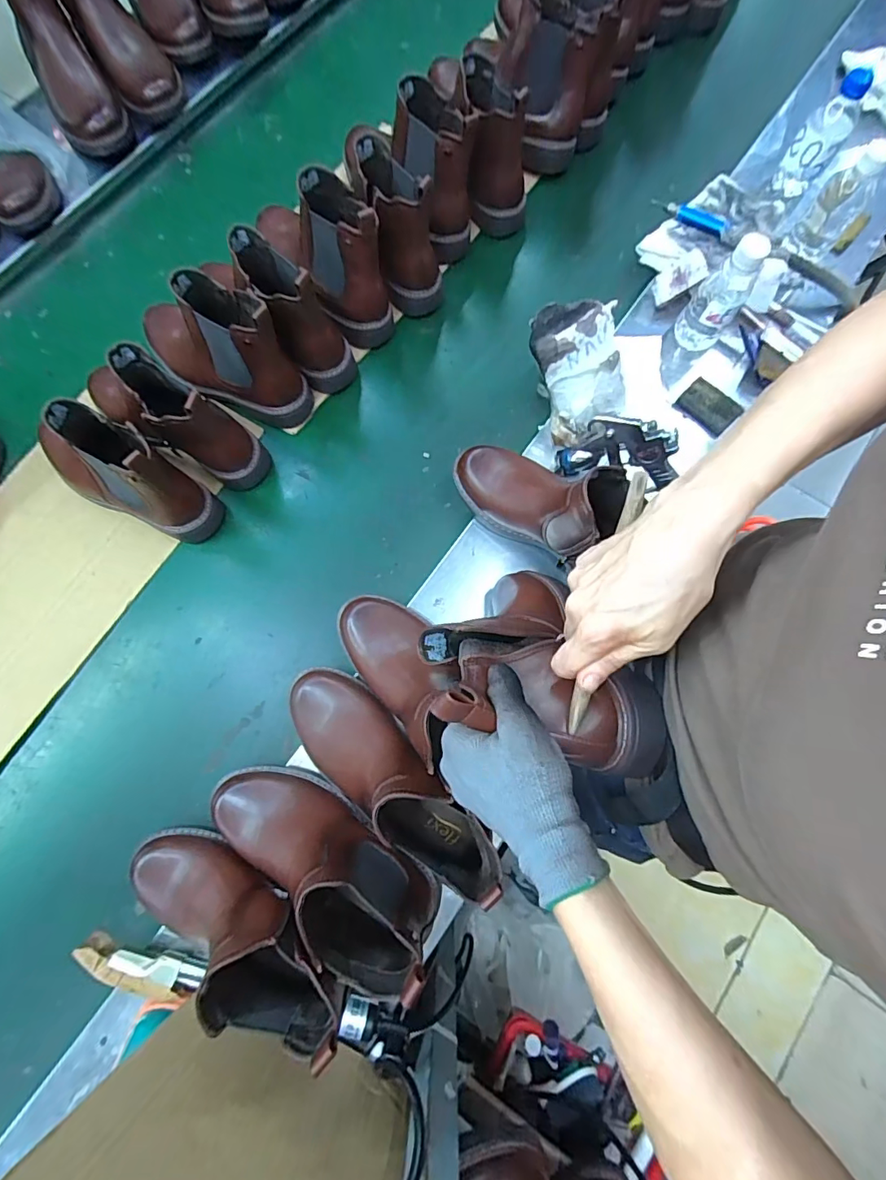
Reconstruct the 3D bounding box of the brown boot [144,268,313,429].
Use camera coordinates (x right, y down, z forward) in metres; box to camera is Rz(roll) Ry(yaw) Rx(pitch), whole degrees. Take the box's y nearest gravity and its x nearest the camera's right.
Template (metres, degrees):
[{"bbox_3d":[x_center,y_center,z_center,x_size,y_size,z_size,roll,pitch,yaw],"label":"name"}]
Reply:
[{"bbox_3d":[-0.292,-0.308,0.598,0.252,0.161,0.075,28,78,7],"label":"brown boot"}]

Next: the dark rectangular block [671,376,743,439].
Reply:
[{"bbox_3d":[0.335,-0.232,0.615,0.050,0.015,0.068,-43,80,-10],"label":"dark rectangular block"}]

